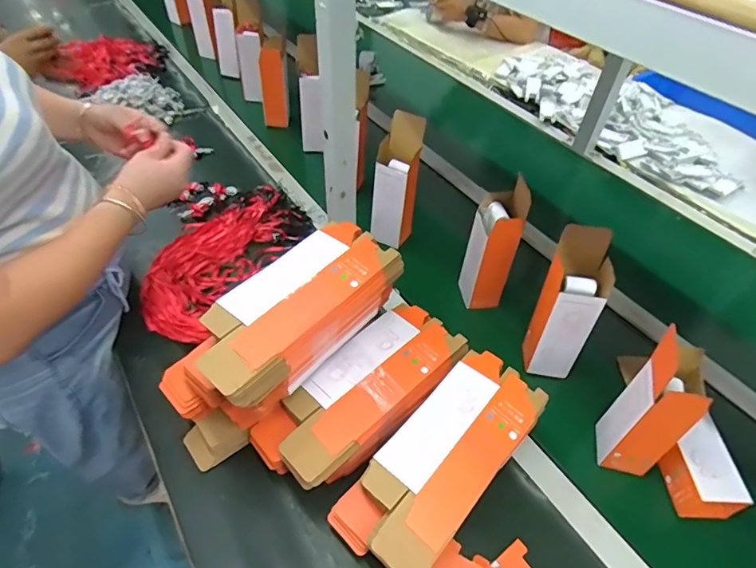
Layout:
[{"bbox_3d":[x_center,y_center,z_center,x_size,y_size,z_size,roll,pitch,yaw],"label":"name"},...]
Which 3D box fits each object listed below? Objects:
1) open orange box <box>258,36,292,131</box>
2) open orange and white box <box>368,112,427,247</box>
[{"bbox_3d":[-0.258,-0.502,1.170,0.070,0.182,0.108,-9,46,-7],"label":"open orange box"},{"bbox_3d":[0.034,-0.183,0.849,0.074,0.229,0.067,14,47,9],"label":"open orange and white box"}]

